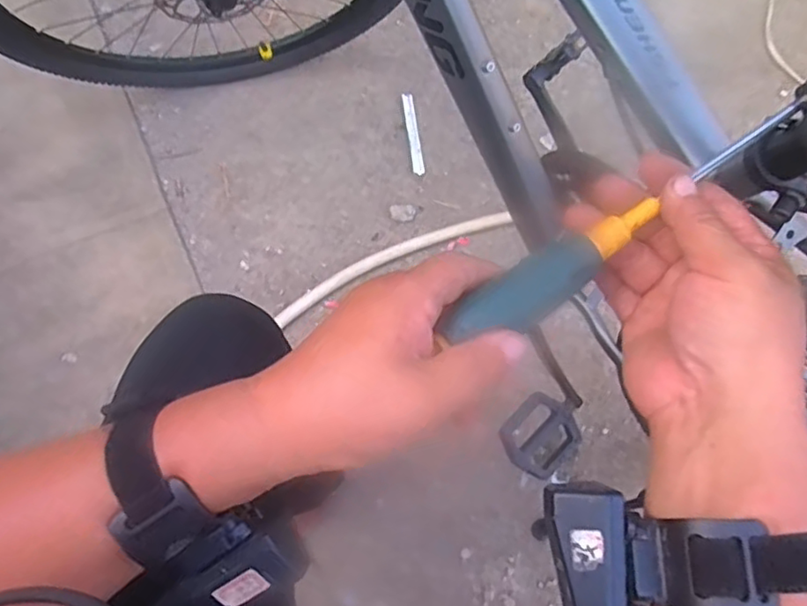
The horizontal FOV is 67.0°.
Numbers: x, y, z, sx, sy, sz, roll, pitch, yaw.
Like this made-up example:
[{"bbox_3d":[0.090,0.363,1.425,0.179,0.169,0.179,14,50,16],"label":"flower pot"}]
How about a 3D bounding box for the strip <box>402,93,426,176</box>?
[{"bbox_3d":[0.018,-0.306,1.102,0.022,0.006,0.170,-3,71,-14],"label":"strip"}]

